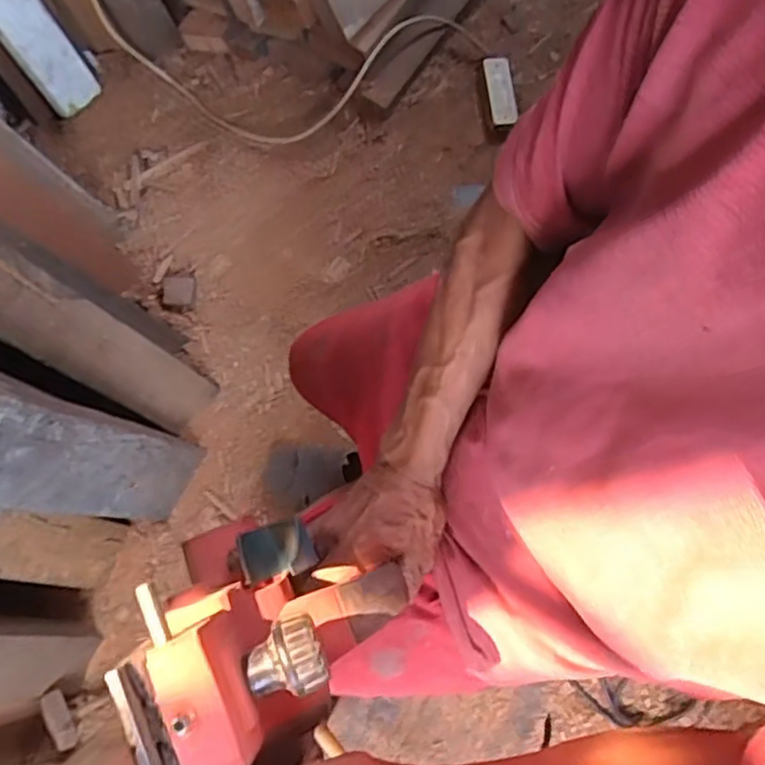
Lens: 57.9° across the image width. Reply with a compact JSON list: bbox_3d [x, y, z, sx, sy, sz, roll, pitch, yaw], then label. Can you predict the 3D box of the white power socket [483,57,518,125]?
[{"bbox_3d":[0.255,-0.631,1.487,0.058,0.031,0.150,-8,75,-3],"label":"white power socket"}]

